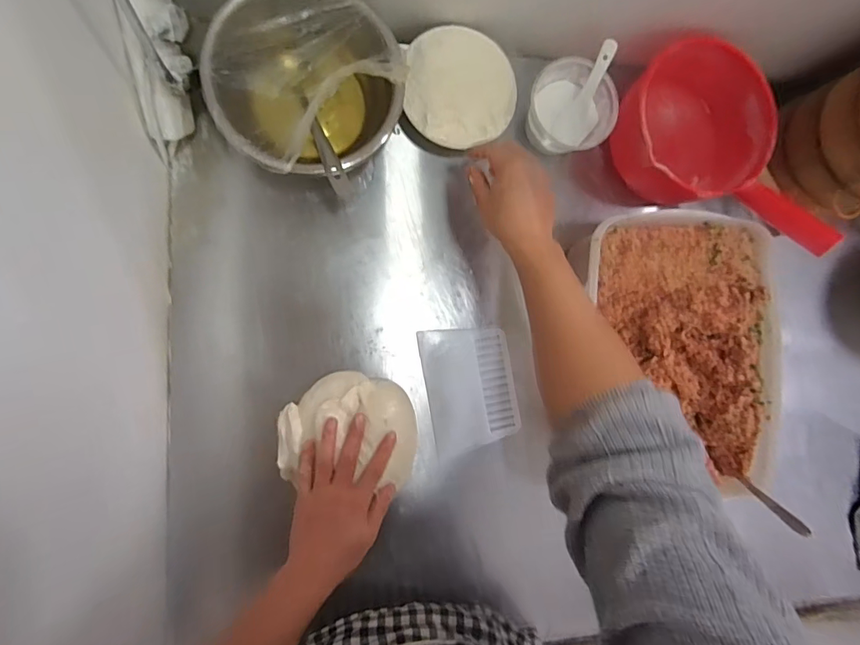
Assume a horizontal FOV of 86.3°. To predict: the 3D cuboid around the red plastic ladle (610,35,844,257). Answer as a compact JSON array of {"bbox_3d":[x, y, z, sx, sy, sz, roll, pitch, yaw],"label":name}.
[{"bbox_3d":[0.393,-0.230,0.640,0.189,0.161,0.310,-43,97,-7],"label":"red plastic ladle"}]

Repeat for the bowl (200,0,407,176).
[{"bbox_3d":[-0.155,-0.277,0.572,0.204,0.128,0.207,0,90,-10],"label":"bowl"}]

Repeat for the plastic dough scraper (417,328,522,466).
[{"bbox_3d":[0.059,0.095,0.647,0.123,0.014,0.176,-10,92,-10],"label":"plastic dough scraper"}]

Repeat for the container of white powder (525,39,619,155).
[{"bbox_3d":[0.185,-0.291,0.620,0.112,0.084,0.111,-12,92,-10],"label":"container of white powder"}]

